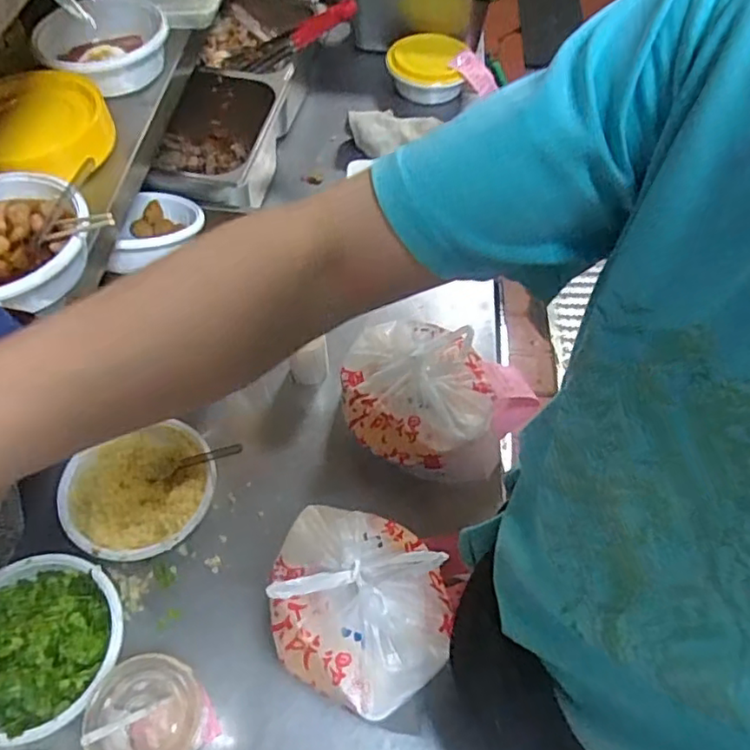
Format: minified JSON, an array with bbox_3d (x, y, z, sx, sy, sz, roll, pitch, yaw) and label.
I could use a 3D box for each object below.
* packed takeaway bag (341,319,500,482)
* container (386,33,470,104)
[{"bbox_3d":[0.053,0.030,0.718,0.168,0.133,0.169,-11,58,-7],"label":"packed takeaway bag"},{"bbox_3d":[0.103,-0.605,1.197,0.151,0.071,0.171,-1,57,-1],"label":"container"}]

